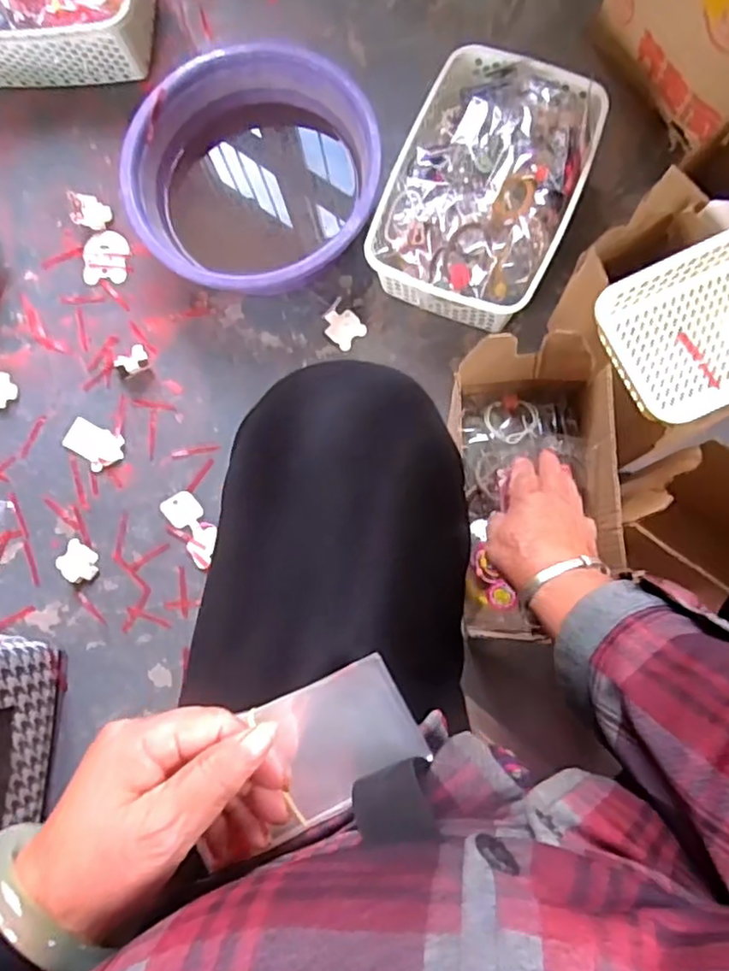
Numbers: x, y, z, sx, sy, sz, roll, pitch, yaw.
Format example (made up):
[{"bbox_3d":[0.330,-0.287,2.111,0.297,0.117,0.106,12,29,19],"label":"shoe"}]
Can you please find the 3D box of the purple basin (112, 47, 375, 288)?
[{"bbox_3d":[-0.125,-0.354,0.779,0.279,0.111,0.282,2,81,4],"label":"purple basin"}]

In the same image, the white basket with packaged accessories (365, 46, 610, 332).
[{"bbox_3d":[0.138,-0.335,0.752,0.196,0.108,0.299,21,83,7],"label":"white basket with packaged accessories"}]

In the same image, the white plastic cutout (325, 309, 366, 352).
[{"bbox_3d":[-0.026,-0.195,0.795,0.042,0.005,0.050,-42,81,-3],"label":"white plastic cutout"}]

